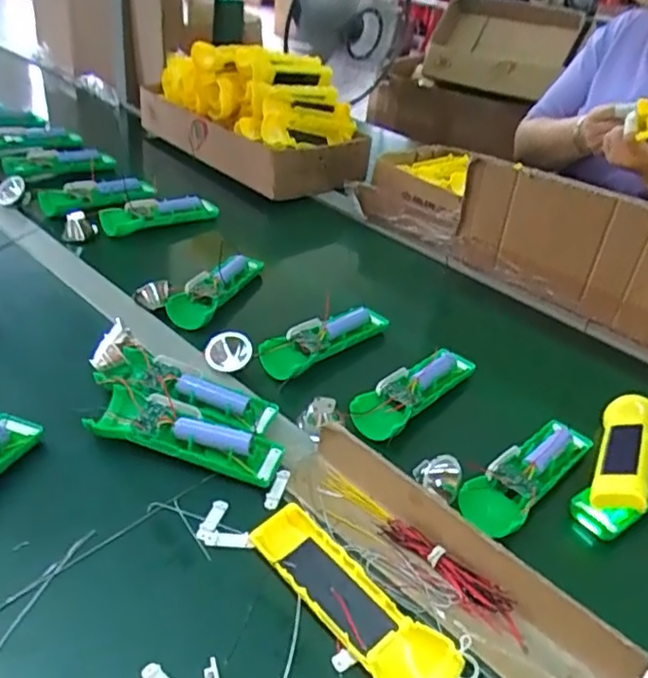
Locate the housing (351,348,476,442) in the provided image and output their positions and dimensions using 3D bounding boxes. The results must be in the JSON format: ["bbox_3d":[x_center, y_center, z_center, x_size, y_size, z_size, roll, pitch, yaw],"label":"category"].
[{"bbox_3d":[0.090,0.048,0.626,0.047,0.025,0.162,29,42,28],"label":"housing"}]

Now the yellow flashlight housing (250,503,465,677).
[{"bbox_3d":[0.016,0.172,0.425,0.050,0.026,0.163,-22,45,-33],"label":"yellow flashlight housing"}]

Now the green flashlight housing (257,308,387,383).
[{"bbox_3d":[0.002,-0.005,0.681,0.048,0.027,0.162,30,43,29],"label":"green flashlight housing"}]

